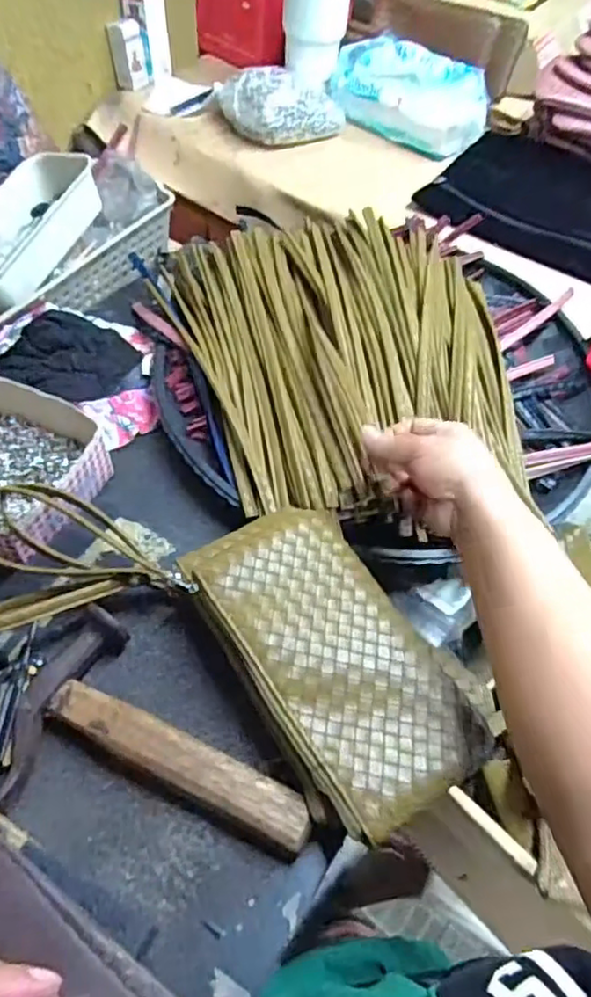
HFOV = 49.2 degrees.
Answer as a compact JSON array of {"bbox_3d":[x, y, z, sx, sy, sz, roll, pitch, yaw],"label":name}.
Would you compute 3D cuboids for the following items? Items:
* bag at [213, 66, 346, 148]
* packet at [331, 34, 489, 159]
[{"bbox_3d":[-0.019,-0.547,0.899,0.162,0.079,0.106,-22,59,-18],"label":"bag"},{"bbox_3d":[0.155,-0.569,0.904,0.223,0.110,0.090,32,59,18],"label":"packet"}]

